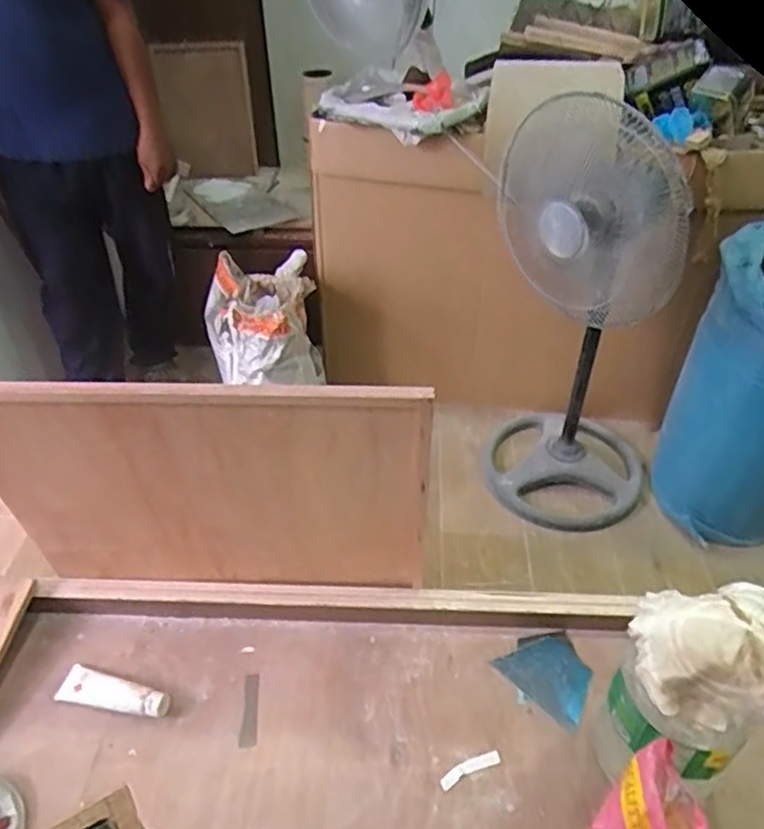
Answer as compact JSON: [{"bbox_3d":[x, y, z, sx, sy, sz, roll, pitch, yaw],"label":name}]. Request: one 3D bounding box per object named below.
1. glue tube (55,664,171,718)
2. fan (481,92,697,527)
[{"bbox_3d":[-0.368,0.382,0.916,0.161,0.023,0.047,6,42,8],"label":"glue tube"},{"bbox_3d":[0.425,-0.163,1.389,0.404,0.860,0.319,16,44,19],"label":"fan"}]

